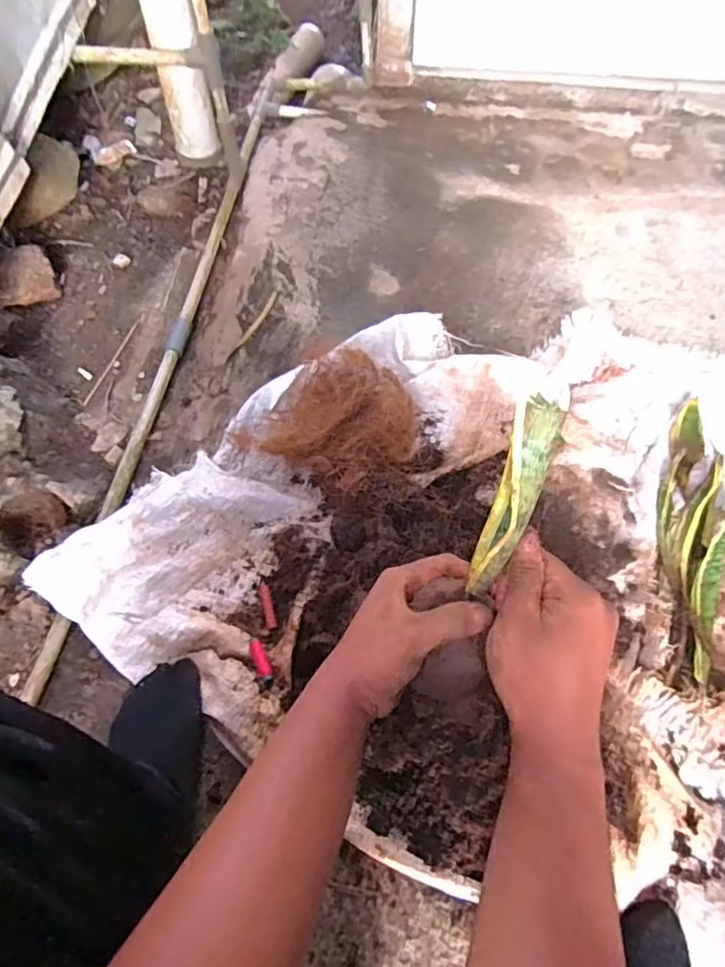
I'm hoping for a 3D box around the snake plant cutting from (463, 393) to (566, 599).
[{"bbox_3d":[0.086,0.015,0.336,0.025,0.140,0.018,14,36,7],"label":"snake plant cutting"}]

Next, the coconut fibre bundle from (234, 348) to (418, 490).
[{"bbox_3d":[-0.036,-0.096,0.827,0.233,0.095,0.199,29,66,14],"label":"coconut fibre bundle"}]

